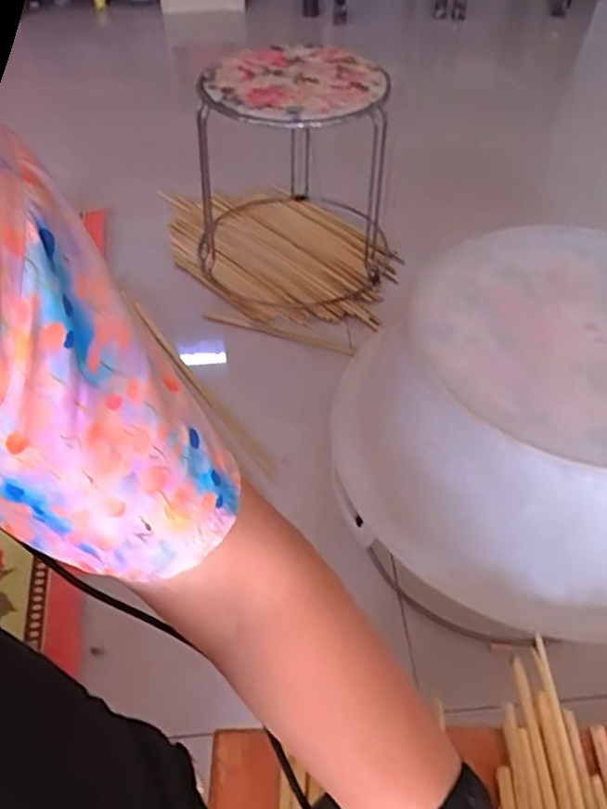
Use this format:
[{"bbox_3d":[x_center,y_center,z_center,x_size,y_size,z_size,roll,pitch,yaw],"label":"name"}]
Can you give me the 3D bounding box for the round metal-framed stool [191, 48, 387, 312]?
[{"bbox_3d":[-0.019,-0.427,1.148,0.345,0.375,0.391,3,49,4],"label":"round metal-framed stool"}]

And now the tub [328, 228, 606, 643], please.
[{"bbox_3d":[0.278,0.010,0.654,0.380,0.165,0.415,-1,49,1],"label":"tub"}]

